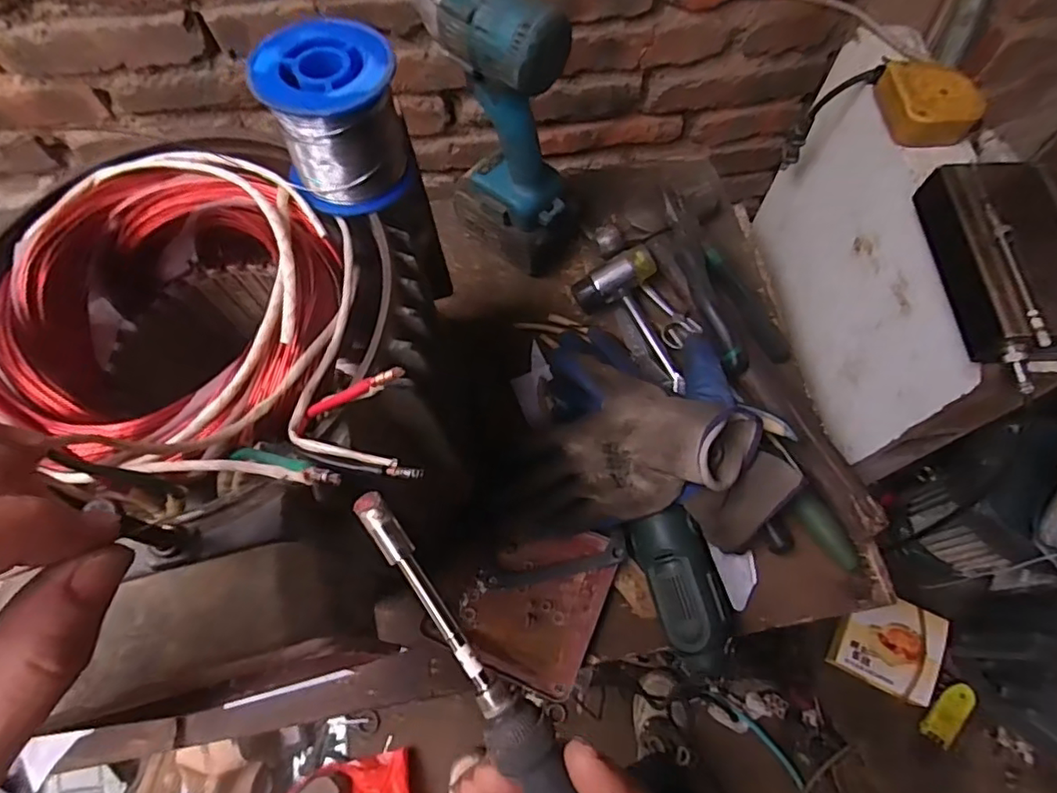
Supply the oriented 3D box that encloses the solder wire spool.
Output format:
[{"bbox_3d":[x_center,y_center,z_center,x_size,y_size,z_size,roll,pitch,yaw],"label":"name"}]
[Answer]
[{"bbox_3d":[-0.091,-0.134,0.293,0.060,0.063,0.062,-20,68,-6],"label":"solder wire spool"}]

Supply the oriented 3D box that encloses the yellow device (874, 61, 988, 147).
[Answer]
[{"bbox_3d":[0.328,-0.240,0.494,0.066,0.028,0.075,-7,67,-1],"label":"yellow device"}]

